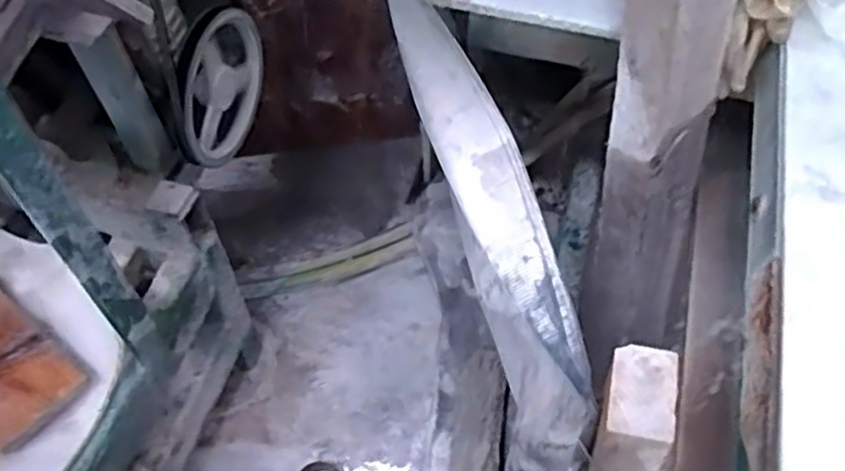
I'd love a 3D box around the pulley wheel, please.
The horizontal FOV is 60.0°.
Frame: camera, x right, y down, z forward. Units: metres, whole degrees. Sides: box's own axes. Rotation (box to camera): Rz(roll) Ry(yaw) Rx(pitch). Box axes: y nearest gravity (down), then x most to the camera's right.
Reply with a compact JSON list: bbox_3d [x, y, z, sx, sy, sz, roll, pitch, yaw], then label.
[{"bbox_3d":[-0.261,-0.189,0.947,0.025,0.205,0.177,21,59,14],"label":"pulley wheel"}]

